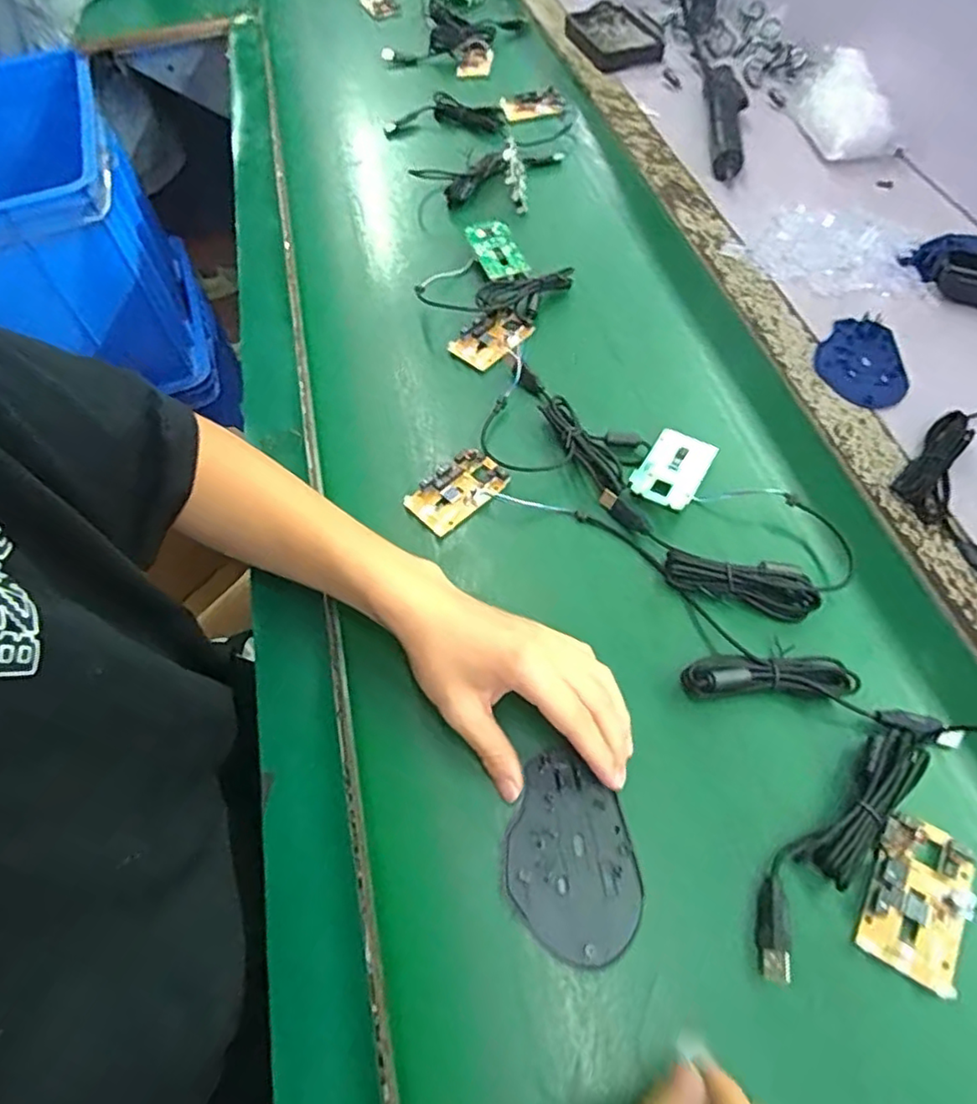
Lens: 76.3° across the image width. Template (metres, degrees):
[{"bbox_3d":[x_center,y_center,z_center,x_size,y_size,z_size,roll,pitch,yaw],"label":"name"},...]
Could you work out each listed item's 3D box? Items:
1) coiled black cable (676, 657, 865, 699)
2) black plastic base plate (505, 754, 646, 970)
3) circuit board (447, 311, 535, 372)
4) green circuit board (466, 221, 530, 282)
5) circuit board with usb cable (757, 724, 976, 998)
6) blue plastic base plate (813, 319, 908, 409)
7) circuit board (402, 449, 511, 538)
[{"bbox_3d":[0.176,0.077,0.392,0.103,0.028,0.028,-2,58,2],"label":"coiled black cable"},{"bbox_3d":[0.045,0.171,0.355,0.071,0.007,0.106,-9,58,-3],"label":"black plastic base plate"},{"bbox_3d":[0.000,-0.201,0.581,0.052,0.009,0.068,35,66,21],"label":"circuit board"},{"bbox_3d":[0.007,-0.315,0.642,0.044,0.009,0.090,-15,60,-5],"label":"green circuit board"},{"bbox_3d":[0.238,0.164,0.341,0.203,0.023,0.119,-9,58,-3],"label":"circuit board with usb cable"},{"bbox_3d":[0.332,-0.169,0.549,0.077,0.006,0.101,23,62,16],"label":"blue plastic base plate"},{"bbox_3d":[-0.024,-0.049,0.484,0.048,0.008,0.077,40,68,23],"label":"circuit board"}]

